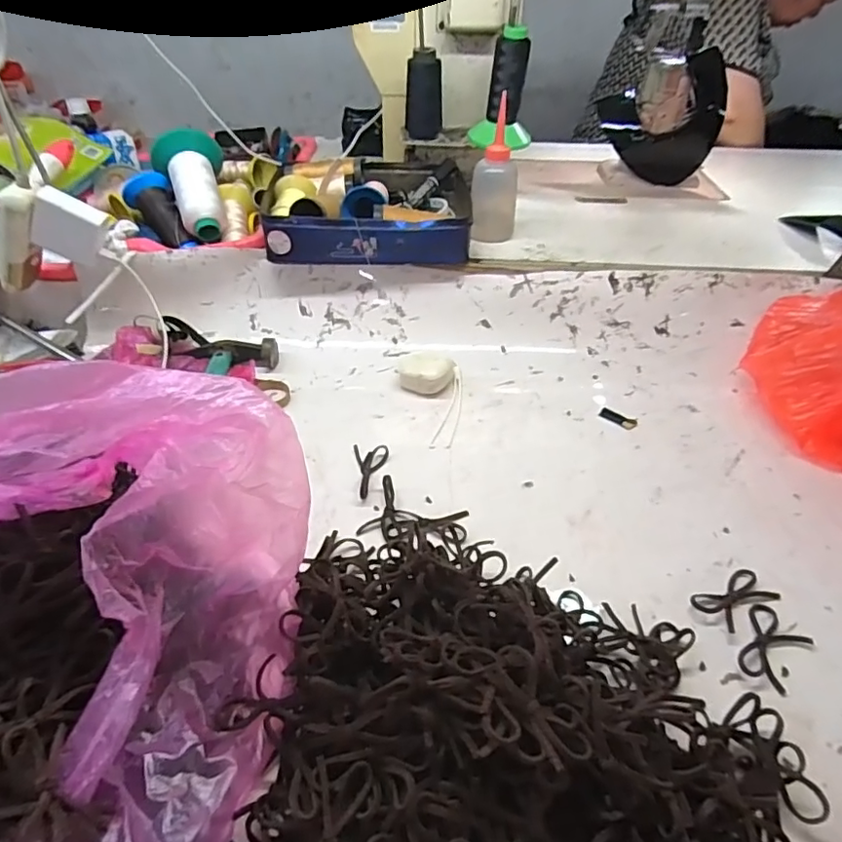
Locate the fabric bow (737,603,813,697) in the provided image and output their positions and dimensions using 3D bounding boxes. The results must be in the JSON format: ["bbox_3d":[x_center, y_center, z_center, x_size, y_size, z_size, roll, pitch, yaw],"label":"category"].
[{"bbox_3d":[0.267,0.172,0.425,0.044,0.009,0.070,34,50,31],"label":"fabric bow"}]

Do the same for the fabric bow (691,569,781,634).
[{"bbox_3d":[0.258,0.145,0.454,0.071,0.009,0.035,-20,46,-24],"label":"fabric bow"}]

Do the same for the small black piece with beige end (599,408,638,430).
[{"bbox_3d":[0.223,-0.003,0.629,0.041,0.004,0.017,27,49,23],"label":"small black piece with beige end"}]

